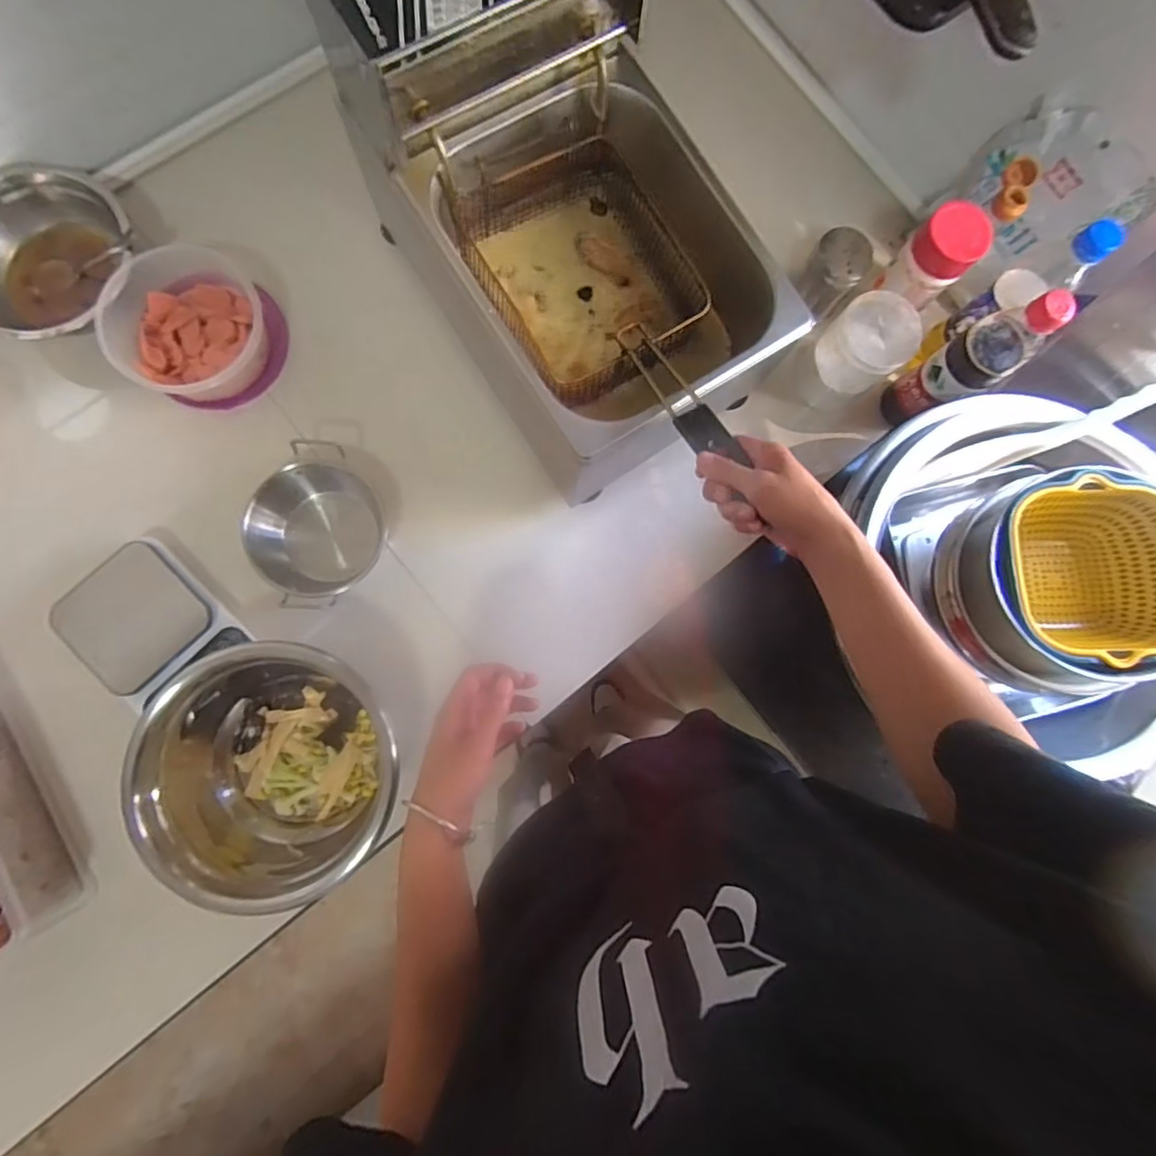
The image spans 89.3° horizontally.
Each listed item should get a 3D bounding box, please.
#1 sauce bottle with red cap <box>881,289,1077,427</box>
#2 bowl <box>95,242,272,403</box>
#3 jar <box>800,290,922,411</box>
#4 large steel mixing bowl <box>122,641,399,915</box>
[{"bbox_3d":[0.404,-0.221,0.612,0.057,0.208,0.062,-30,87,-7],"label":"sauce bottle with red cap"},{"bbox_3d":[-0.413,-0.271,0.634,0.157,0.061,0.153,0,84,-4],"label":"bowl"},{"bbox_3d":[0.314,-0.254,0.679,0.079,0.142,0.081,0,84,-4],"label":"jar"},{"bbox_3d":[-0.288,0.177,0.575,0.221,0.105,0.202,0,84,-4],"label":"large steel mixing bowl"}]

